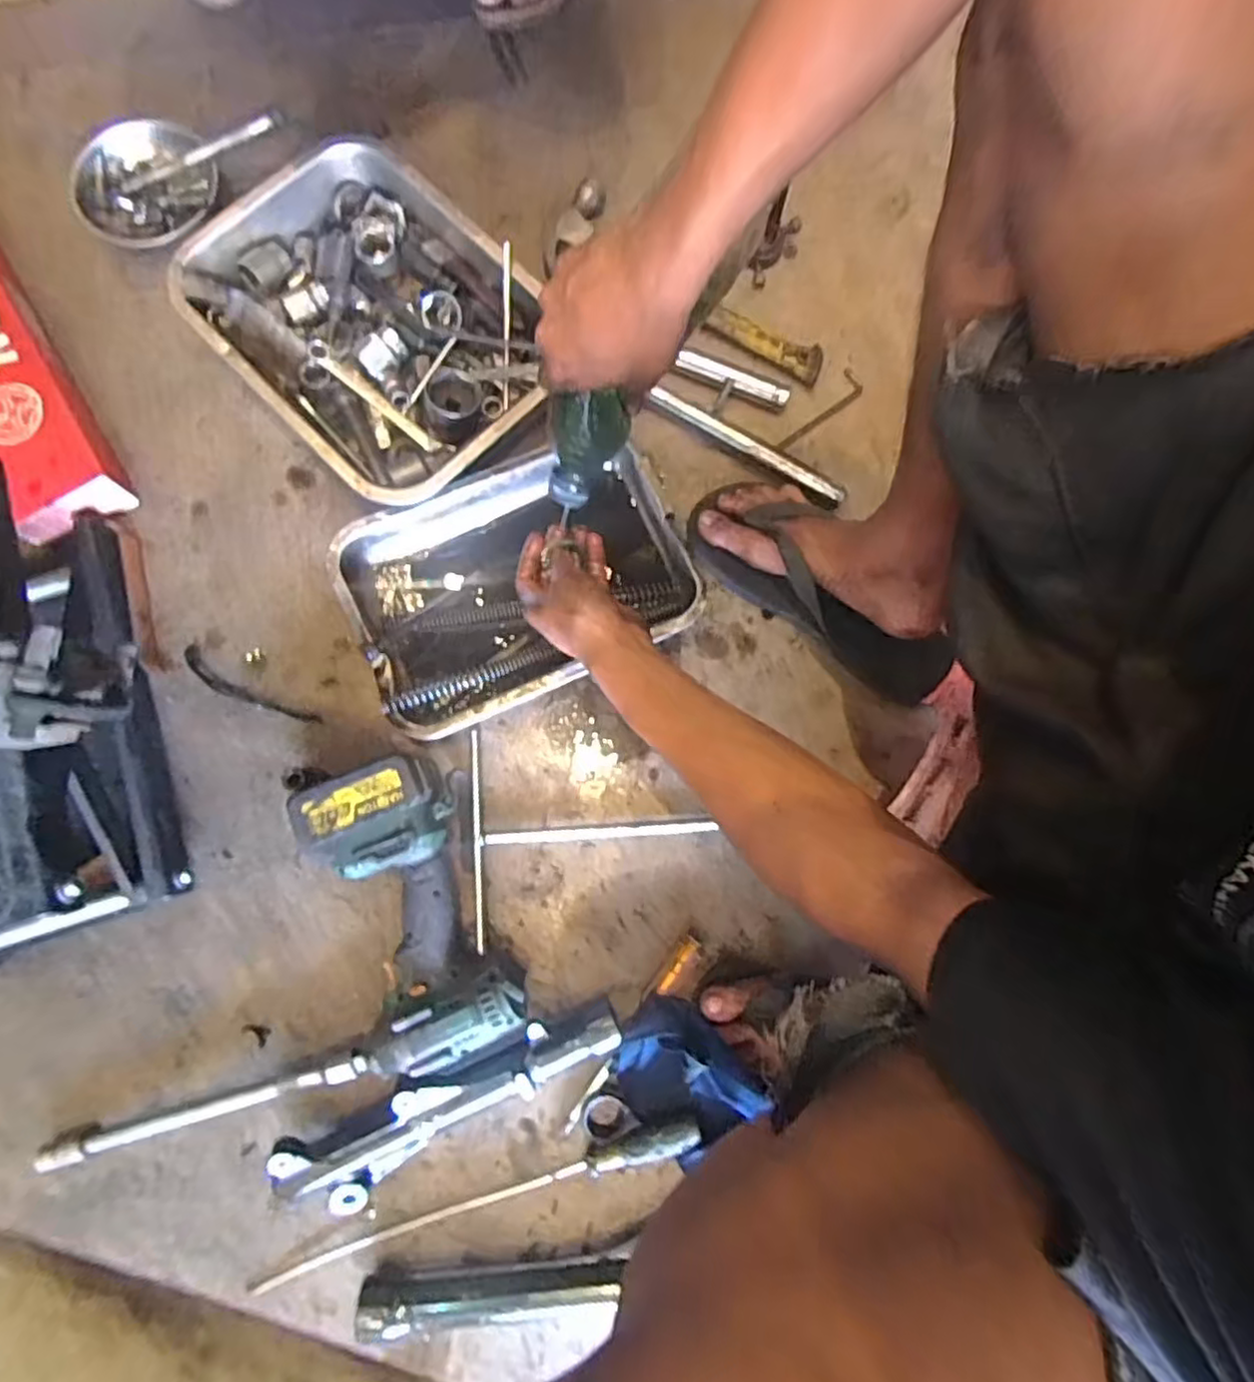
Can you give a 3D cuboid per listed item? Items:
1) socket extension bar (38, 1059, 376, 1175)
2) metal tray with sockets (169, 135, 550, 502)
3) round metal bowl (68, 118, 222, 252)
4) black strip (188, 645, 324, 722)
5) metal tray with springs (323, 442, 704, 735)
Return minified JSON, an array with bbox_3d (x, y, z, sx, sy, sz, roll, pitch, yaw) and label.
[{"bbox_3d":[-0.334,0.333,0.549,0.262,0.028,0.022,-14,77,-3],"label":"socket extension bar"},{"bbox_3d":[-0.242,-0.351,0.673,0.251,0.075,0.345,-44,83,-8],"label":"metal tray with sockets"},{"bbox_3d":[-0.498,-0.521,0.725,0.140,0.042,0.144,0,79,-1],"label":"round metal bowl"},{"bbox_3d":[-0.350,0.001,0.636,0.142,0.004,0.025,29,79,6],"label":"black strip"},{"bbox_3d":[-0.097,-0.098,0.636,0.302,0.060,0.212,-25,81,-6],"label":"metal tray with springs"}]

